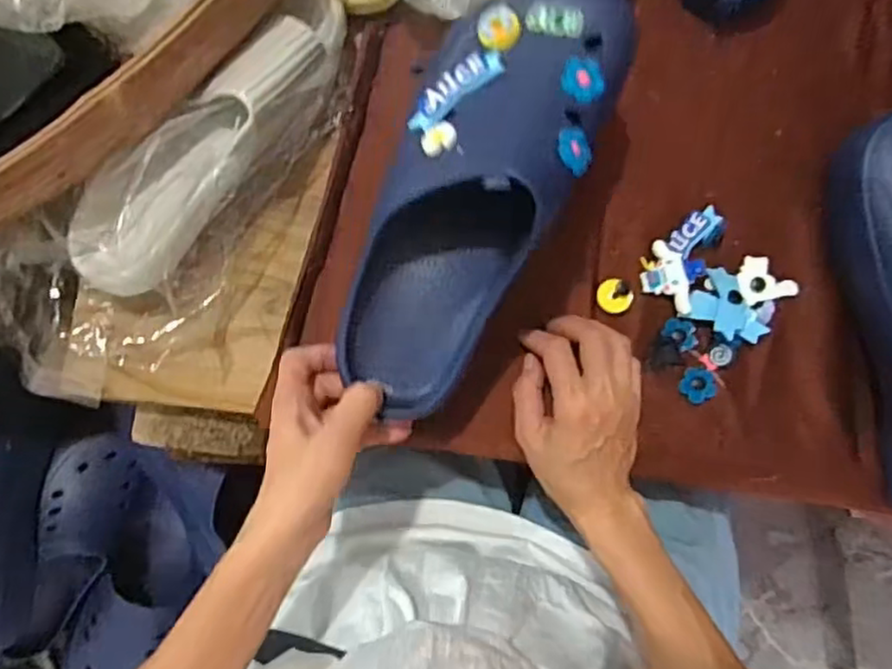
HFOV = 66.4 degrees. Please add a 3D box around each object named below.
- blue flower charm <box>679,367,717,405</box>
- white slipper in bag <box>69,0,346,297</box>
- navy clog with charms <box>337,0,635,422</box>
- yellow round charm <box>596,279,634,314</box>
[{"bbox_3d":[0.177,0.035,0.479,0.023,0.011,0.023,0,84,2],"label":"blue flower charm"},{"bbox_3d":[-0.155,-0.134,0.464,0.080,0.087,0.259,43,84,3],"label":"white slipper in bag"},{"bbox_3d":[0.013,-0.085,0.415,0.106,0.073,0.275,27,103,1],"label":"navy clog with charms"},{"bbox_3d":[0.122,-0.028,0.493,0.025,0.009,0.025,0,84,2],"label":"yellow round charm"}]

